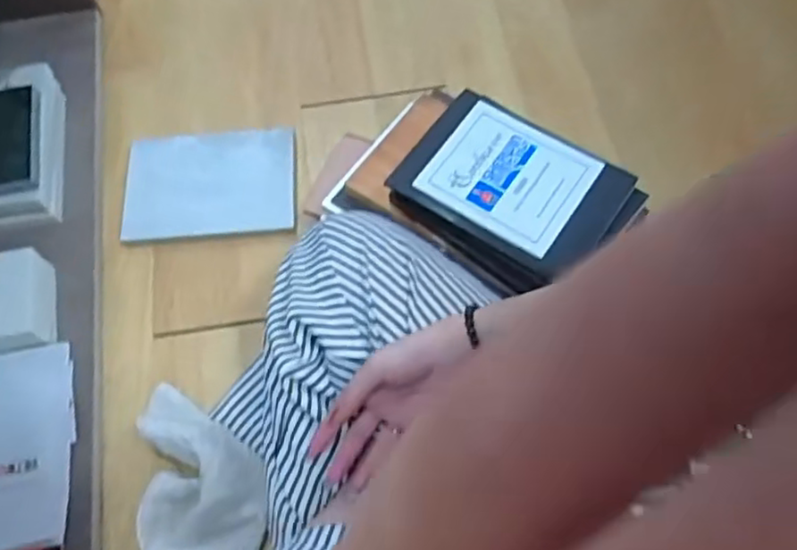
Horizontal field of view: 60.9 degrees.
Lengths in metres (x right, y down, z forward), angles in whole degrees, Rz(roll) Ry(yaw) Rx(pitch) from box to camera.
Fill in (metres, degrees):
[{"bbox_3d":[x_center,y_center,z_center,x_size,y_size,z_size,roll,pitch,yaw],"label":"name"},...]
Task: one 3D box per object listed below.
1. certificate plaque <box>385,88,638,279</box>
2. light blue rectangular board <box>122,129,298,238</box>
[{"bbox_3d":[0.114,-0.096,0.681,0.202,0.010,0.143,33,70,15],"label":"certificate plaque"},{"bbox_3d":[-0.226,-0.113,0.821,0.199,0.014,0.139,-4,70,-1],"label":"light blue rectangular board"}]

